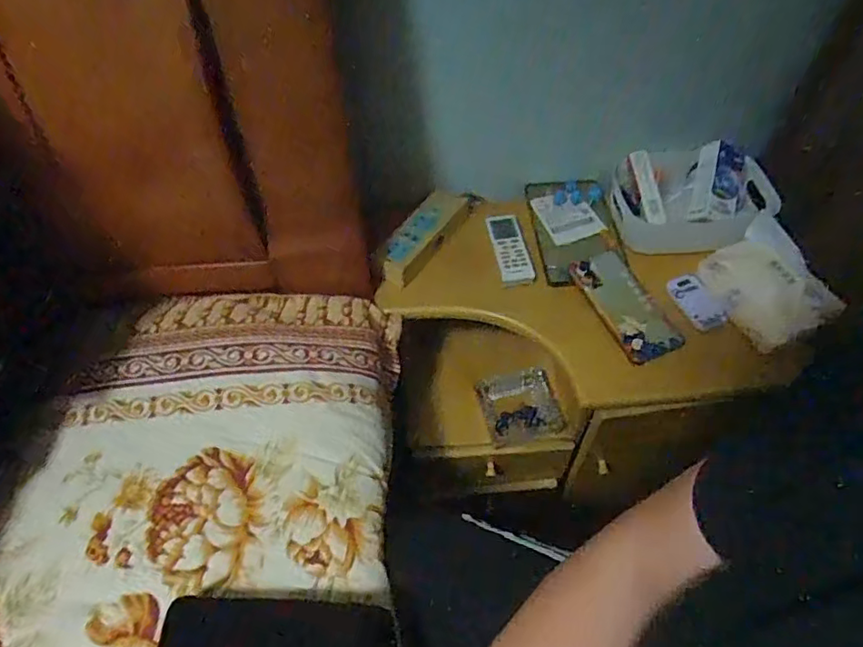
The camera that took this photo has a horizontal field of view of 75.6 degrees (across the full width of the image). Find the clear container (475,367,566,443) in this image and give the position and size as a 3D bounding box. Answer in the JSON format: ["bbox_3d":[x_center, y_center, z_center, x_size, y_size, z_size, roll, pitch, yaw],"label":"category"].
[{"bbox_3d":[0.133,0.121,0.824,0.109,0.033,0.104,-13,55,-8],"label":"clear container"}]

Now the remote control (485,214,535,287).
[{"bbox_3d":[0.108,-0.110,0.777,0.047,0.023,0.118,-10,55,-5],"label":"remote control"}]

